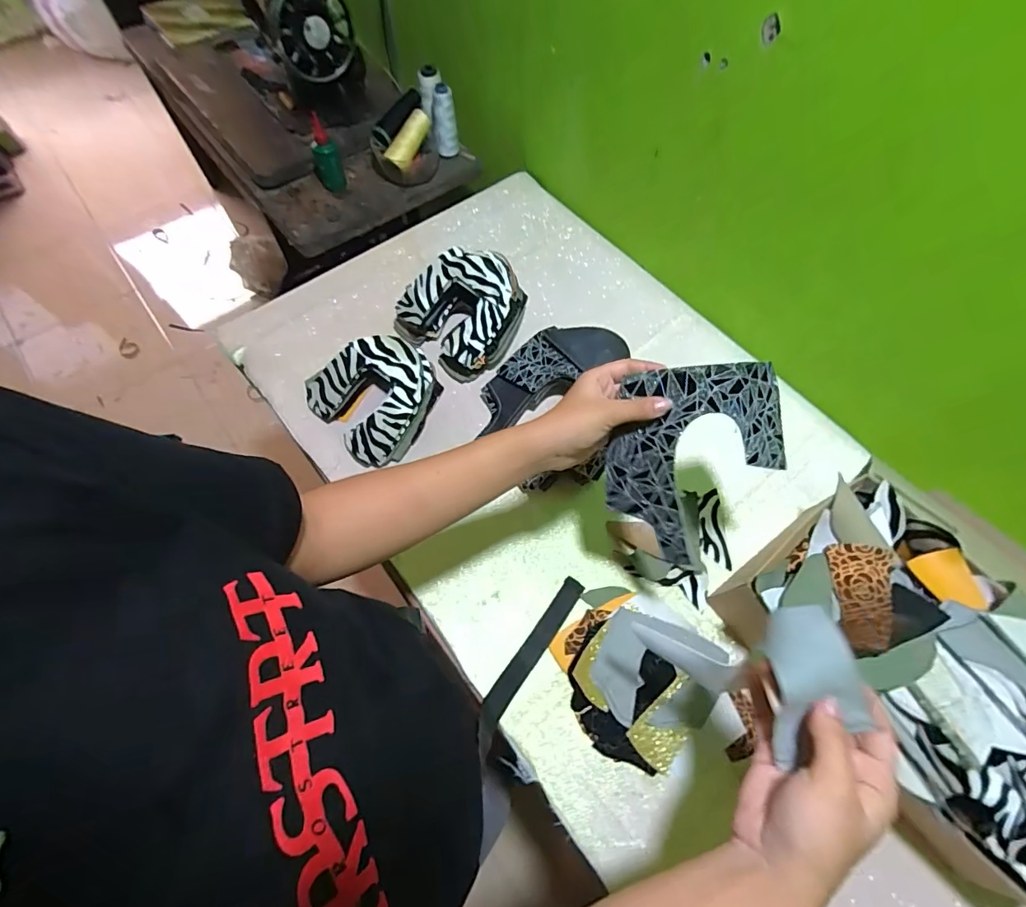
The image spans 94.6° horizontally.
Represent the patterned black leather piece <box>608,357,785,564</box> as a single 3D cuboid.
[{"bbox_3d":[0.166,0.010,0.419,0.160,0.030,0.177,-9,108,-1],"label":"patterned black leather piece"}]

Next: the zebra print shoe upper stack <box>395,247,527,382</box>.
[{"bbox_3d":[-0.065,-0.219,0.695,0.169,0.089,0.171,41,70,17],"label":"zebra print shoe upper stack"}]

